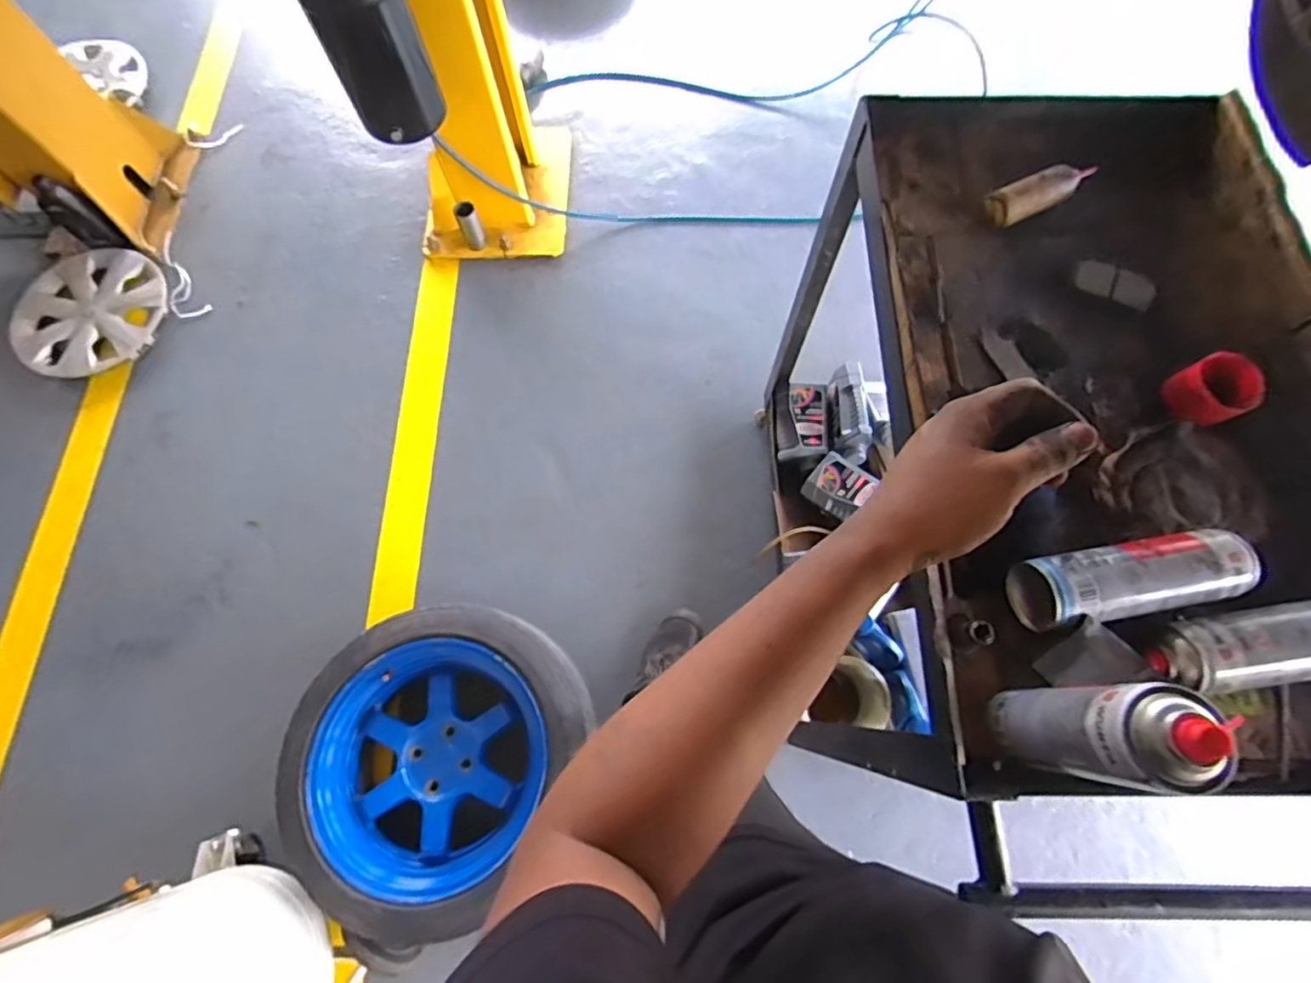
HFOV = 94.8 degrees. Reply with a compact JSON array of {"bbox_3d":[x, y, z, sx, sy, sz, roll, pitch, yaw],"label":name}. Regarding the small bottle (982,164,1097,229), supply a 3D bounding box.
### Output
[{"bbox_3d":[0.474,-0.367,0.738,0.146,0.034,0.047,-27,73,-8],"label":"small bottle"}]

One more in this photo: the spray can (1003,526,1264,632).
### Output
[{"bbox_3d":[0.437,0.079,0.551,0.207,0.054,0.064,-10,71,-2],"label":"spray can"}]

